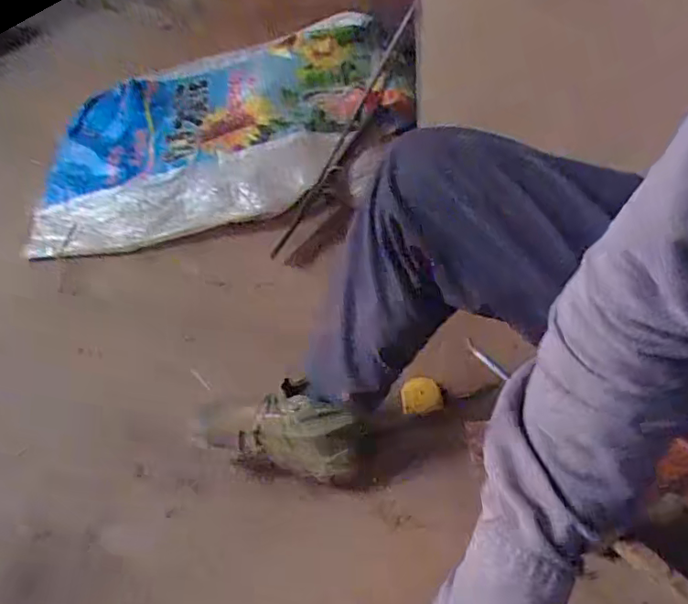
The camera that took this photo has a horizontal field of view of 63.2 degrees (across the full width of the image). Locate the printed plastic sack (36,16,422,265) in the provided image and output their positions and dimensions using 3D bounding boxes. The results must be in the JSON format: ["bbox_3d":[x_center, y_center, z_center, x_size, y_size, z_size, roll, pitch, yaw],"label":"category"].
[{"bbox_3d":[-0.263,-0.382,1.200,0.787,0.103,0.515,-14,55,2],"label":"printed plastic sack"}]

